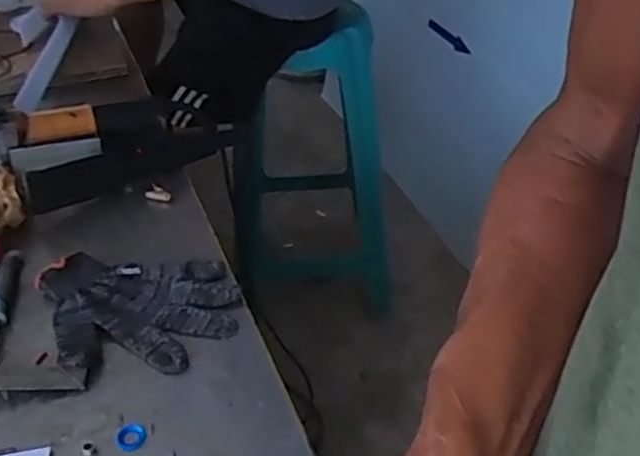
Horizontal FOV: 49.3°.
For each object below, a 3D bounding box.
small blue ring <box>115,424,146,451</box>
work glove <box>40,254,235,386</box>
[{"bbox_3d":[-0.152,0.168,0.562,0.024,0.004,0.023,-2,39,2],"label":"small blue ring"},{"bbox_3d":[-0.175,0.076,0.659,0.184,0.022,0.146,-3,39,0],"label":"work glove"}]

